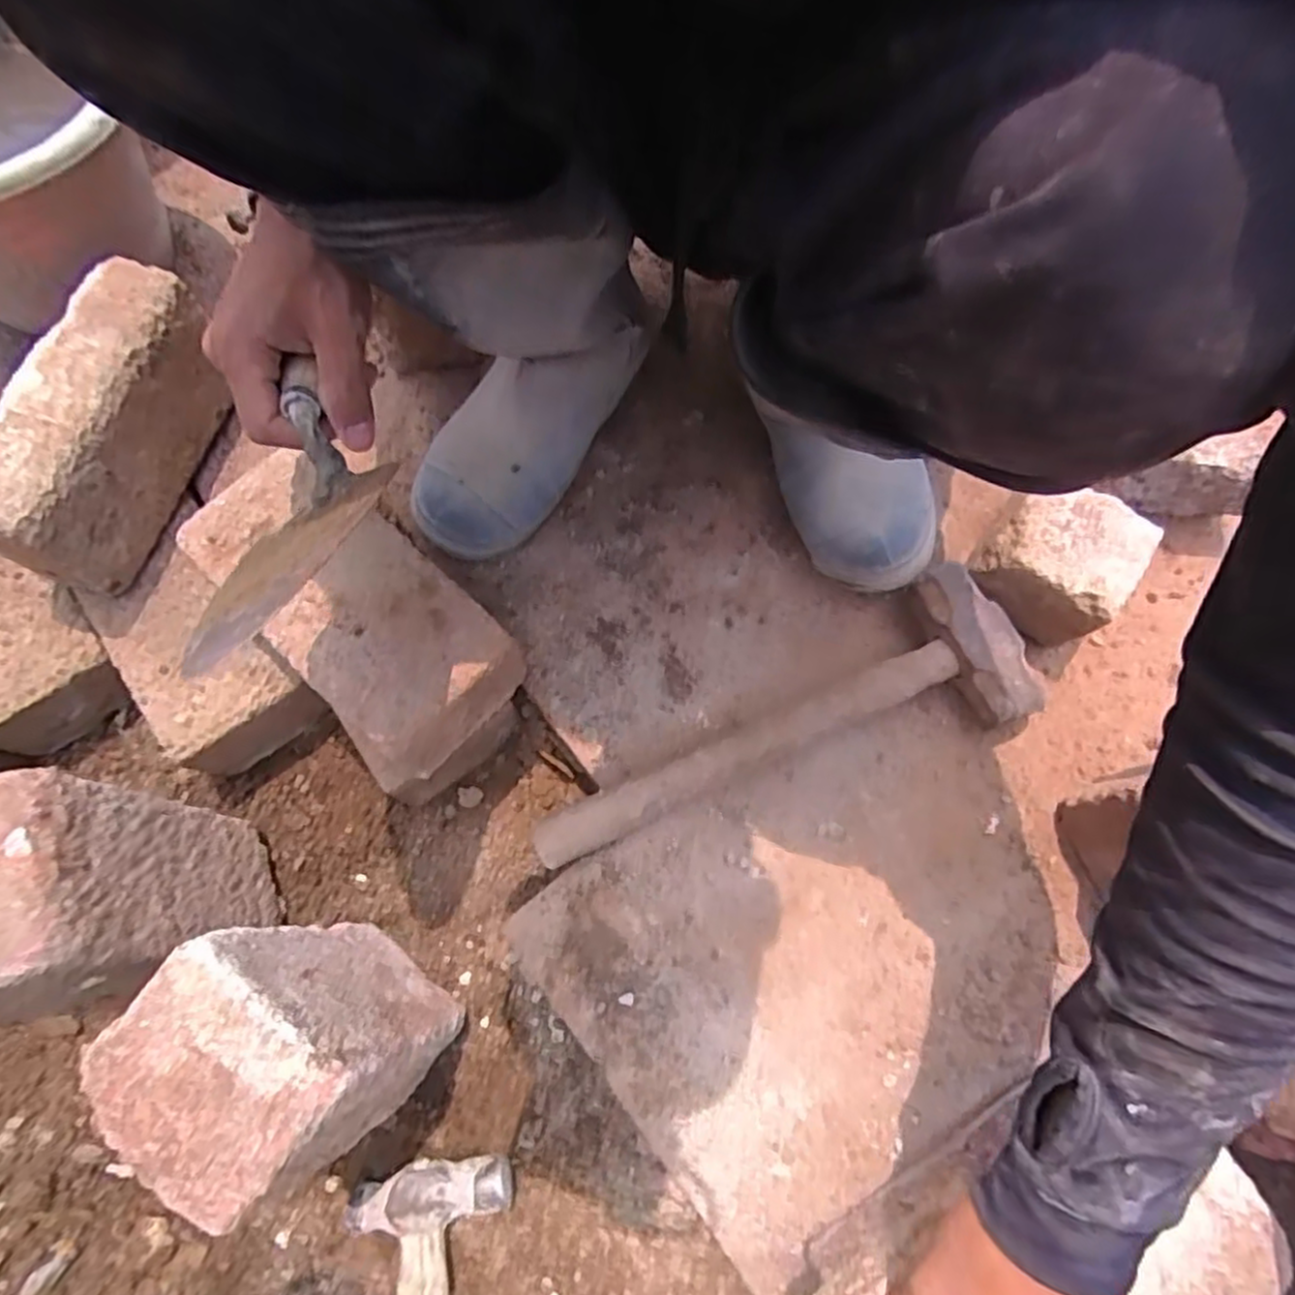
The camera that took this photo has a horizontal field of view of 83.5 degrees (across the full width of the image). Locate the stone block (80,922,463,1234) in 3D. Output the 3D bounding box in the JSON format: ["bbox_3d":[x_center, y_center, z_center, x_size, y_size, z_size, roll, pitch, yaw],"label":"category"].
[{"bbox_3d":[-0.189,0.213,0.395,0.106,0.180,0.087,30,72,9],"label":"stone block"}]

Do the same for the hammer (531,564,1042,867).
[{"bbox_3d":[0.094,0.067,0.483,0.343,0.047,0.108,-27,73,-11],"label":"hammer"}]

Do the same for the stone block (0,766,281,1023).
[{"bbox_3d":[-0.314,0.149,0.432,0.090,0.209,0.108,-20,72,-9],"label":"stone block"}]

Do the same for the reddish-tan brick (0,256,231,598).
[{"bbox_3d":[-0.371,-0.147,0.510,0.058,0.115,0.205,16,71,4],"label":"reddish-tan brick"}]

